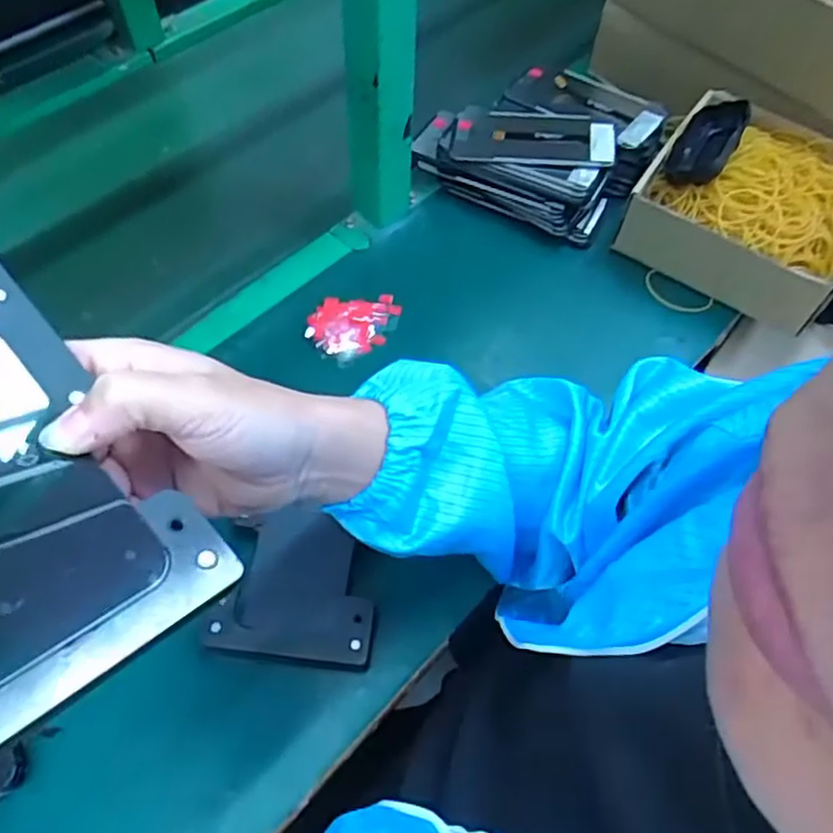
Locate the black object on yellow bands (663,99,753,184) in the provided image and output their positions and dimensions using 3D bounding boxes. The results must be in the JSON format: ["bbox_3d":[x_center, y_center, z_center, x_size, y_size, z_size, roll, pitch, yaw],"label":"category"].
[{"bbox_3d":[0.269,-0.254,0.643,0.050,0.039,0.113,28,62,12],"label":"black object on yellow bands"}]

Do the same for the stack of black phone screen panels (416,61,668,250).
[{"bbox_3d":[0.126,-0.282,0.712,0.211,0.065,0.181,27,62,12],"label":"stack of black phone screen panels"}]

